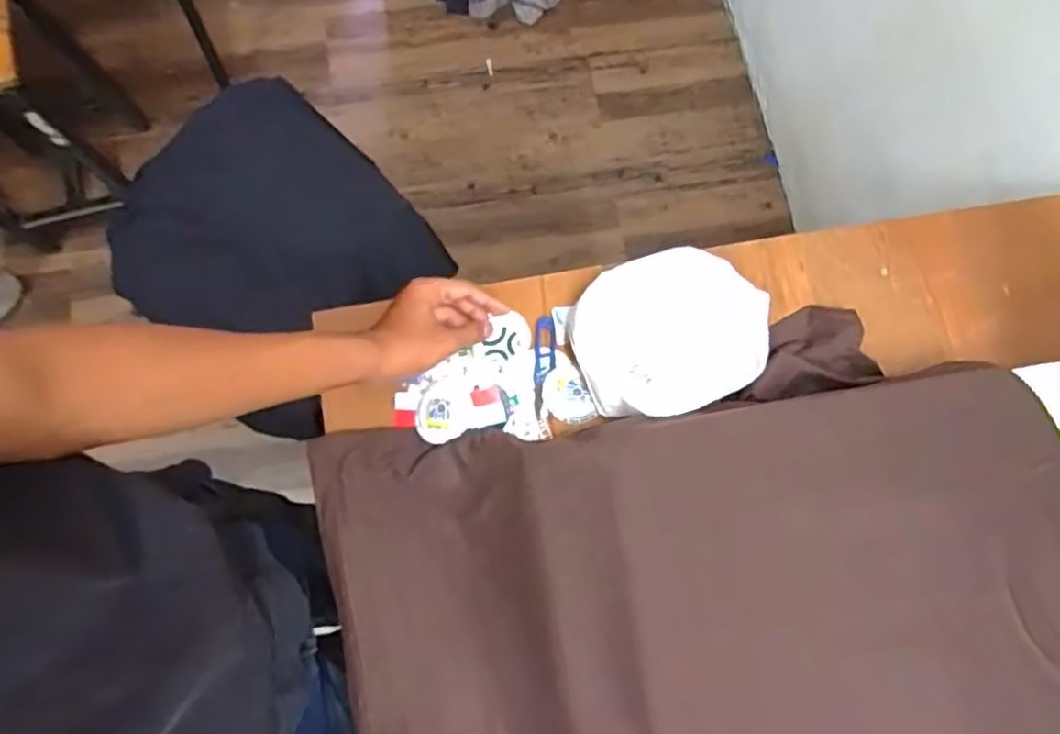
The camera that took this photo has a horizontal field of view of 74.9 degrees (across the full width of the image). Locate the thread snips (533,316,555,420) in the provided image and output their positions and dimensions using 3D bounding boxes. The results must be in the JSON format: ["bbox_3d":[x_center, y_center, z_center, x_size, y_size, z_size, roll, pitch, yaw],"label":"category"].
[{"bbox_3d":[0.014,0.000,0.711,0.021,0.007,0.105,2,77,-1],"label":"thread snips"}]

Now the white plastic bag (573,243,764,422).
[{"bbox_3d":[0.138,-0.038,0.703,0.197,0.044,0.153,-16,78,-5],"label":"white plastic bag"}]

